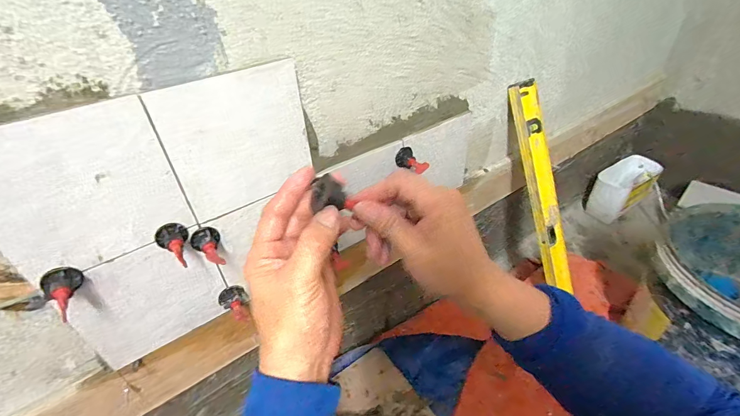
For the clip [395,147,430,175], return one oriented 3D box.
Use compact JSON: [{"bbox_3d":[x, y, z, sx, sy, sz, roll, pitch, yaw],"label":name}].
[{"bbox_3d":[0.064,-0.070,0.533,0.032,0.025,0.045,-32,46,-32],"label":"clip"}]

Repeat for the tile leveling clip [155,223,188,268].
[{"bbox_3d":[-0.201,0.037,0.369,0.030,0.026,0.046,-27,44,-28],"label":"tile leveling clip"}]

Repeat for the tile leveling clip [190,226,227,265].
[{"bbox_3d":[-0.180,0.043,0.398,0.029,0.026,0.043,-24,42,-25],"label":"tile leveling clip"}]

